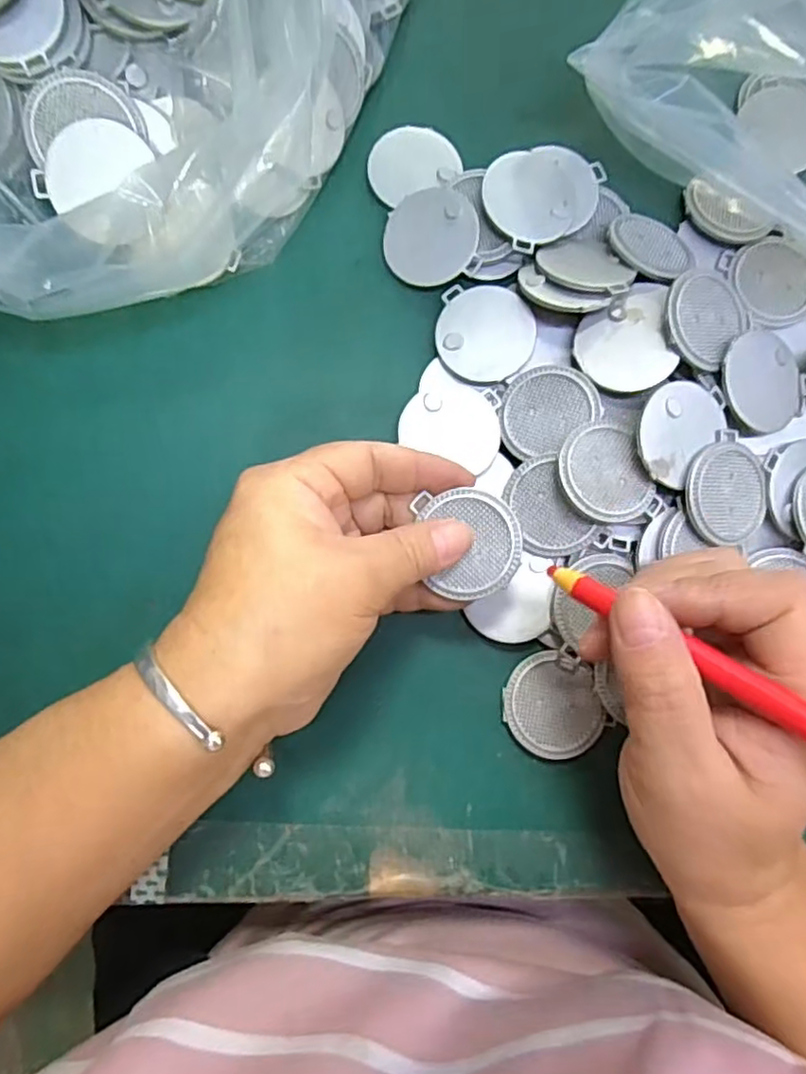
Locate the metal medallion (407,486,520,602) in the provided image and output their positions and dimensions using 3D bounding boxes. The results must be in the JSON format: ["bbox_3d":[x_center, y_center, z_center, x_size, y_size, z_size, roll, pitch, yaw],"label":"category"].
[{"bbox_3d":[0.026,0.002,0.239,0.034,0.004,0.040,-12,85,8],"label":"metal medallion"}]

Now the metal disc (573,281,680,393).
[{"bbox_3d":[0.089,-0.081,0.263,0.037,0.006,0.045,-4,80,9],"label":"metal disc"}]

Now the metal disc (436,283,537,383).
[{"bbox_3d":[0.034,-0.085,0.271,0.039,0.005,0.040,0,88,3],"label":"metal disc"}]

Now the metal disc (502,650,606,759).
[{"bbox_3d":[0.060,0.067,0.260,0.040,0.004,0.038,1,83,-4],"label":"metal disc"}]

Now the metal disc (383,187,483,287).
[{"bbox_3d":[0.012,-0.128,0.276,0.039,0.004,0.040,0,89,12],"label":"metal disc"}]

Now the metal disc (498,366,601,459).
[{"bbox_3d":[0.059,-0.052,0.265,0.039,0.004,0.036,-1,85,14],"label":"metal disc"}]

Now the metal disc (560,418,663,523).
[{"bbox_3d":[0.078,-0.024,0.251,0.035,0.007,0.040,-18,85,-6],"label":"metal disc"}]

